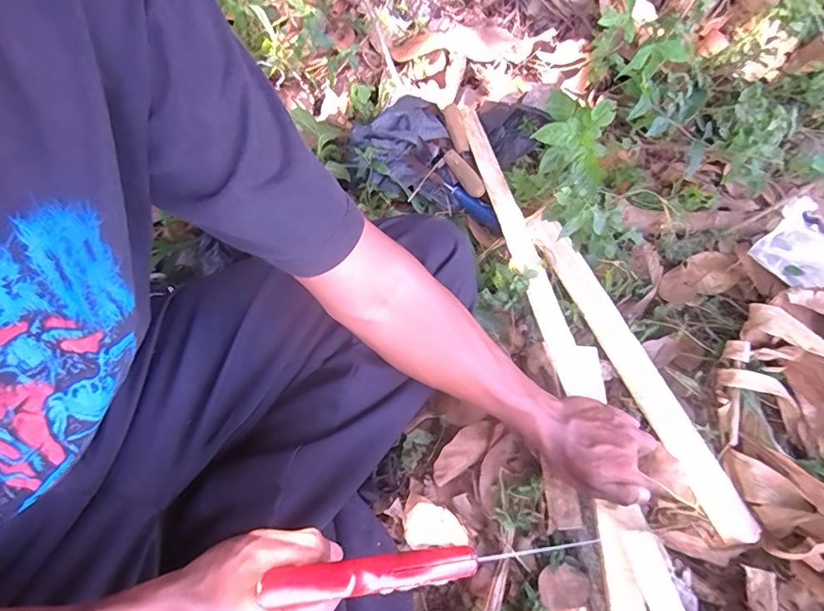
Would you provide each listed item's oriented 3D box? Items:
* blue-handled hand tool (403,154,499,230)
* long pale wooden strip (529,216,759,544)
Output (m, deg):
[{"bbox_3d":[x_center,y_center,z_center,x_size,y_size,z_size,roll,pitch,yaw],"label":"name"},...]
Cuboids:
[{"bbox_3d":[0.061,-0.171,0.709,0.173,0.019,0.018,40,65,12],"label":"blue-handled hand tool"},{"bbox_3d":[0.277,0.066,0.610,0.045,0.023,0.445,-20,65,-10],"label":"long pale wooden strip"}]

